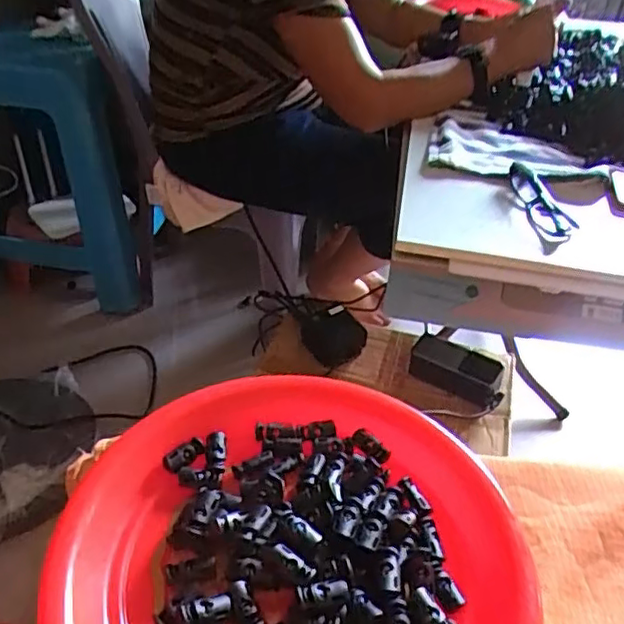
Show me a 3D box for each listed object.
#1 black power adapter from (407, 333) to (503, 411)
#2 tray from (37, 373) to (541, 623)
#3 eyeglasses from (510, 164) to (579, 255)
[{"bbox_3d":[0.218,0.088,0.944,0.145,0.053,0.067,27,45,25],"label":"black power adapter"},{"bbox_3d":[-0.010,0.145,0.359,0.246,0.039,0.250,3,40,-3],"label":"tray"},{"bbox_3d":[0.254,-0.121,0.704,0.031,0.031,0.139,1,41,-5],"label":"eyeglasses"}]

